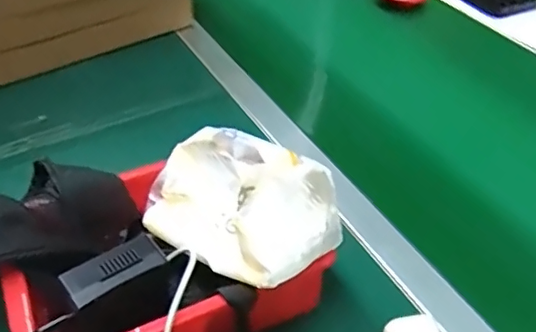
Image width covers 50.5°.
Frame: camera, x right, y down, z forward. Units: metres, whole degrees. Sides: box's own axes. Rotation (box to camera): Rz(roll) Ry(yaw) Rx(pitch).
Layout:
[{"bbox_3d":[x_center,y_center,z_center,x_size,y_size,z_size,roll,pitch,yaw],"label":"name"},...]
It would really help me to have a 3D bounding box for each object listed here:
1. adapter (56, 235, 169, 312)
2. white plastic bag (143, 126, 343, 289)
[{"bbox_3d":[-0.111,0.073,0.407,0.068,0.012,0.031,-30,49,-31],"label":"adapter"},{"bbox_3d":[-0.025,0.023,0.456,0.107,0.085,0.167,-29,48,-29],"label":"white plastic bag"}]

